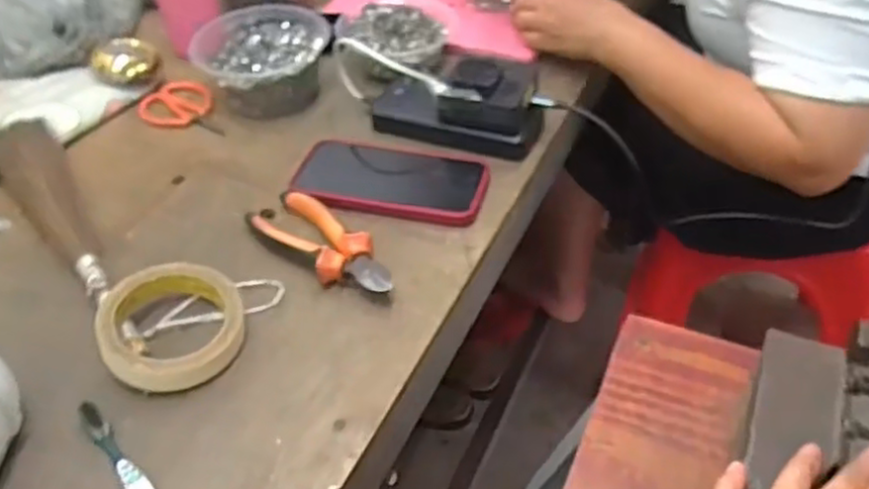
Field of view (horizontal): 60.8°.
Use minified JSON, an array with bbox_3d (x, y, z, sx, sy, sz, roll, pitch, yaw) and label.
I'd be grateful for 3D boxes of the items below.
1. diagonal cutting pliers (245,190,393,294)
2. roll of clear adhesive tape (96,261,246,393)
[{"bbox_3d":[-0.089,0.000,0.591,0.148,0.027,0.050,32,54,32],"label":"diagonal cutting pliers"},{"bbox_3d":[-0.188,0.058,0.531,0.101,0.030,0.099,-20,45,-17],"label":"roll of clear adhesive tape"}]

